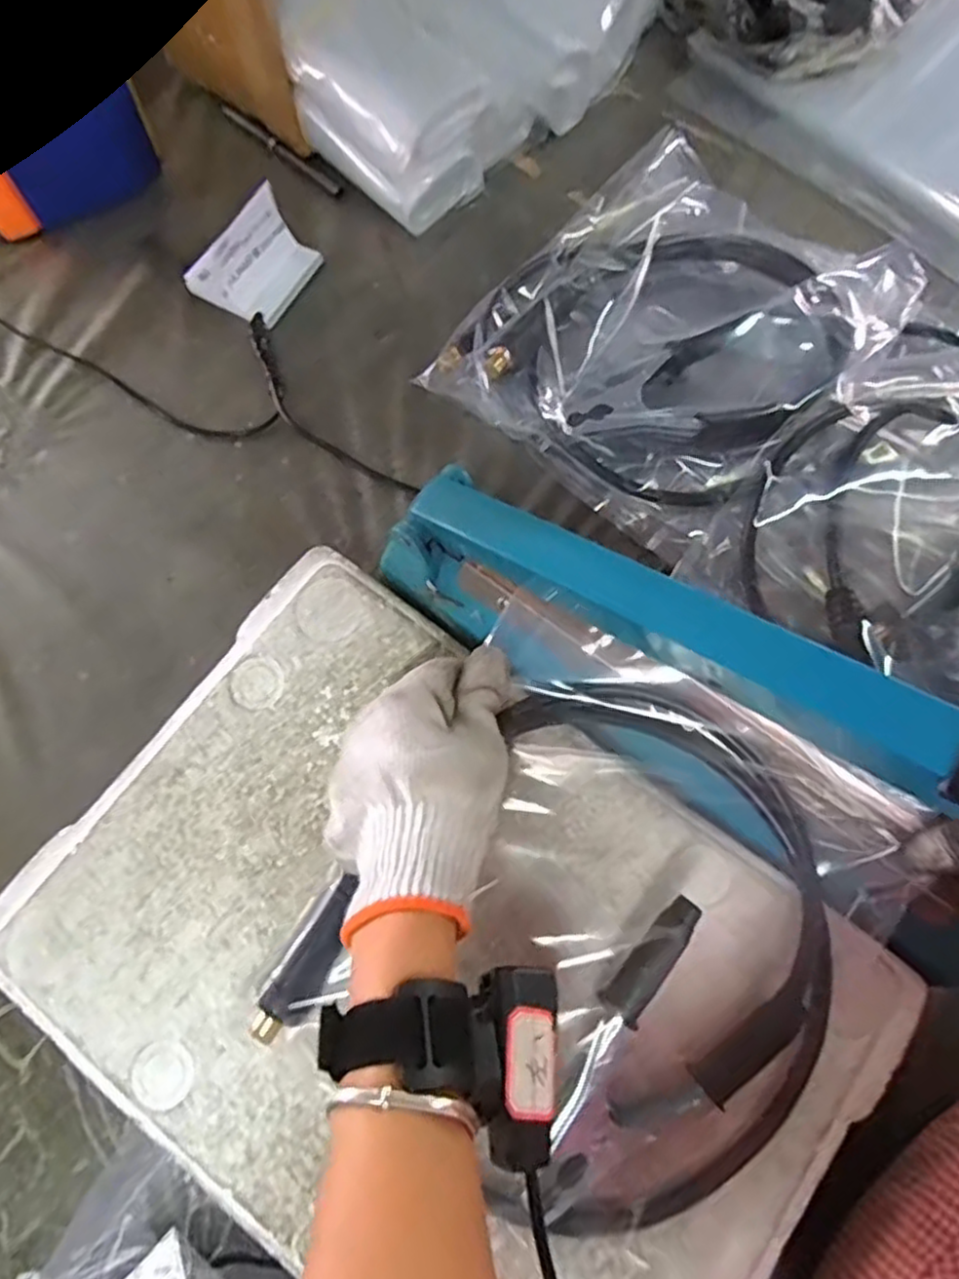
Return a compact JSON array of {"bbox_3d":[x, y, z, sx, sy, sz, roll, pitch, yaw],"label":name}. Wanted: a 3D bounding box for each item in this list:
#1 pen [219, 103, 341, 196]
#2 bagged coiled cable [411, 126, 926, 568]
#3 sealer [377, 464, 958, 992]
[{"bbox_3d":[-0.167,-0.410,0.587,0.138,0.009,0.010,40,77,12],"label":"pen"},{"bbox_3d":[0.141,-0.231,0.509,0.236,0.049,0.296,39,77,11],"label":"bagged coiled cable"},{"bbox_3d":[0.105,0.028,0.312,0.363,0.175,0.065,36,77,11],"label":"sealer"}]

